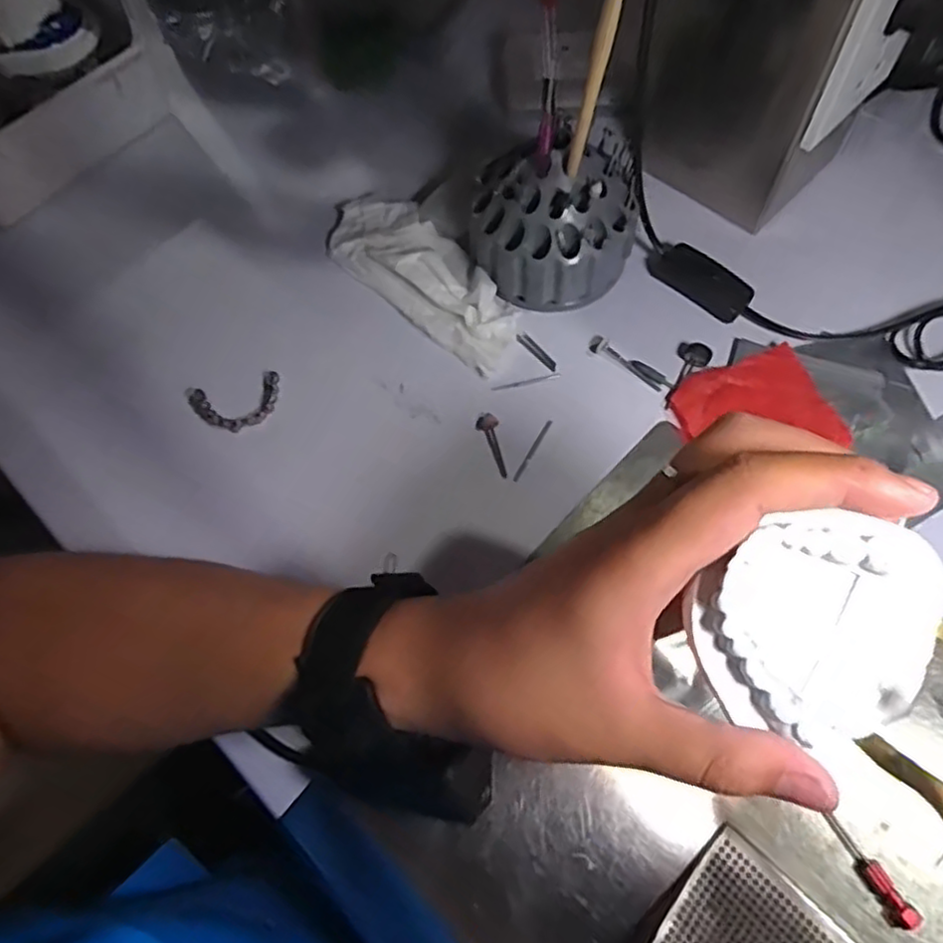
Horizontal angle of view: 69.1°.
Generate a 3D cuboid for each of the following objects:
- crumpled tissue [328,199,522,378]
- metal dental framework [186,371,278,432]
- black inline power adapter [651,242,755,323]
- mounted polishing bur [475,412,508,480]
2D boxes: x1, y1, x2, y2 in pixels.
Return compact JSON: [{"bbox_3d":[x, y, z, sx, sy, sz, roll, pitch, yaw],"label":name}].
[{"bbox_3d":[-0.032,-0.130,0.452,0.161,0.017,0.060,40,73,19],"label":"crumpled tissue"},{"bbox_3d":[-0.146,-0.041,0.421,0.057,0.009,0.036,-13,65,-3],"label":"metal dental framework"},{"bbox_3d":[0.146,-0.122,0.436,0.065,0.019,0.024,40,73,19],"label":"black inline power adapter"},{"bbox_3d":[0.012,-0.016,0.396,0.012,0.009,0.041,-13,65,-3],"label":"mounted polishing bur"}]

